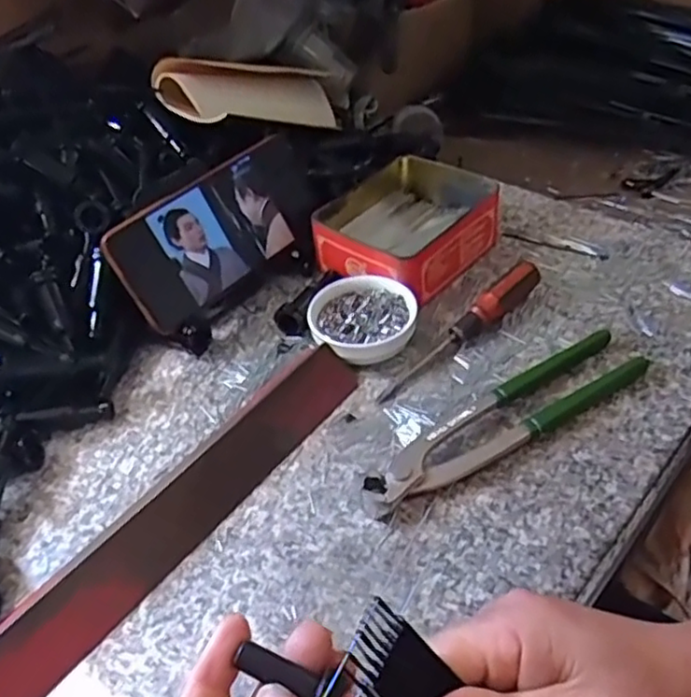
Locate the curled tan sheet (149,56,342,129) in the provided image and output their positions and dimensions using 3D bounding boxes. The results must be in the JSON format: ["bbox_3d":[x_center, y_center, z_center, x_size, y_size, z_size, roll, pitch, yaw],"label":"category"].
[{"bbox_3d":[-0.071,-0.234,0.622,0.063,0.049,0.219,22,26,27],"label":"curled tan sheet"}]

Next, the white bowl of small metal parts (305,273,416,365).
[{"bbox_3d":[0.012,-0.017,0.461,0.070,0.026,0.070,-4,43,4],"label":"white bowl of small metal parts"}]

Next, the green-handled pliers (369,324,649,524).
[{"bbox_3d":[0.091,0.038,0.398,0.194,0.016,0.047,-27,46,-19],"label":"green-handled pliers"}]

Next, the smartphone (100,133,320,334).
[{"bbox_3d":[-0.086,-0.088,0.488,0.171,0.082,0.011,-44,25,-27],"label":"smartphone"}]

